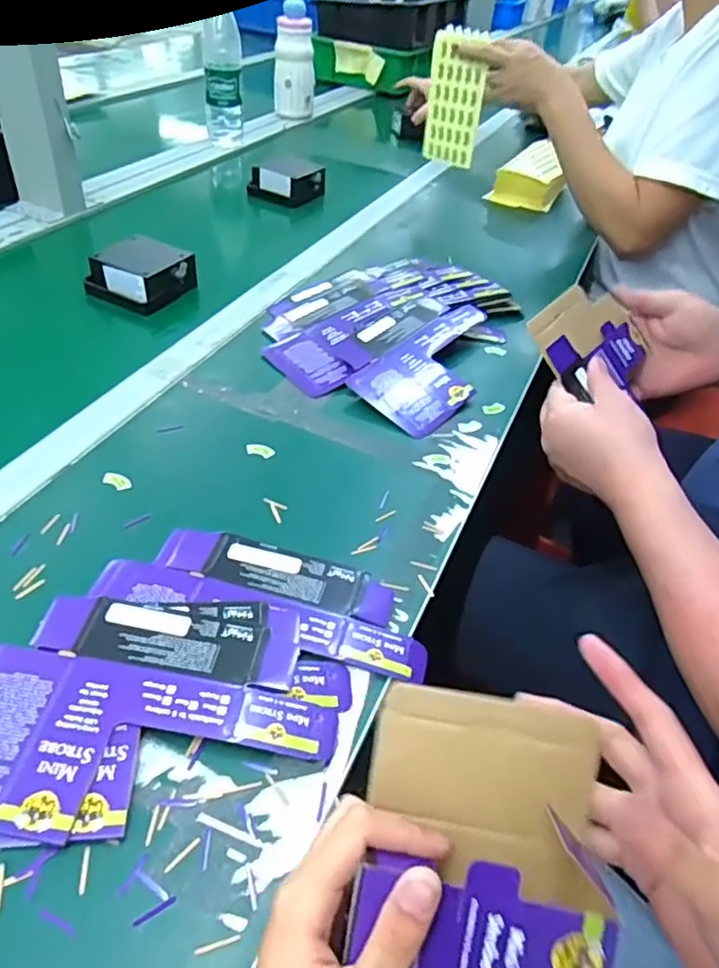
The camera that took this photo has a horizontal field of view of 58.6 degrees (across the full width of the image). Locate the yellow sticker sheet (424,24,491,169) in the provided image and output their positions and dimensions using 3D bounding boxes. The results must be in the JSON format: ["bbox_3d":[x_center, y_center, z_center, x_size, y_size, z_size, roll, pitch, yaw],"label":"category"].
[{"bbox_3d":[0.137,-0.556,0.927,0.086,0.167,0.011,26,45,22],"label":"yellow sticker sheet"}]

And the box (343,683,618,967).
[{"bbox_3d":[0.045,0.178,0.258,0.098,0.050,0.173,10,79,4],"label":"box"}]

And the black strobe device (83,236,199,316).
[{"bbox_3d":[-0.242,-0.235,0.721,0.087,0.047,0.090,23,44,18],"label":"black strobe device"}]

